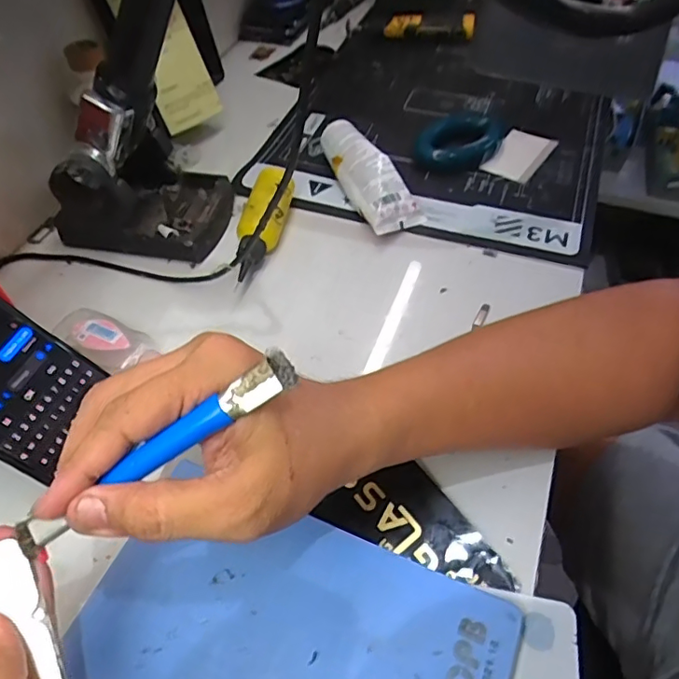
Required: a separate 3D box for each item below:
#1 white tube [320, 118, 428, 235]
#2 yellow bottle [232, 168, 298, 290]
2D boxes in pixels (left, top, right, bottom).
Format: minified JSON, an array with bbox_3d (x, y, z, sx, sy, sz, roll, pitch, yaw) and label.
[{"bbox_3d":[0.026,-0.158,0.508,0.049,0.037,0.144,-21,53,-12],"label":"white tube"},{"bbox_3d":[-0.067,-0.104,0.473,0.030,0.042,0.116,8,53,10],"label":"yellow bottle"}]

